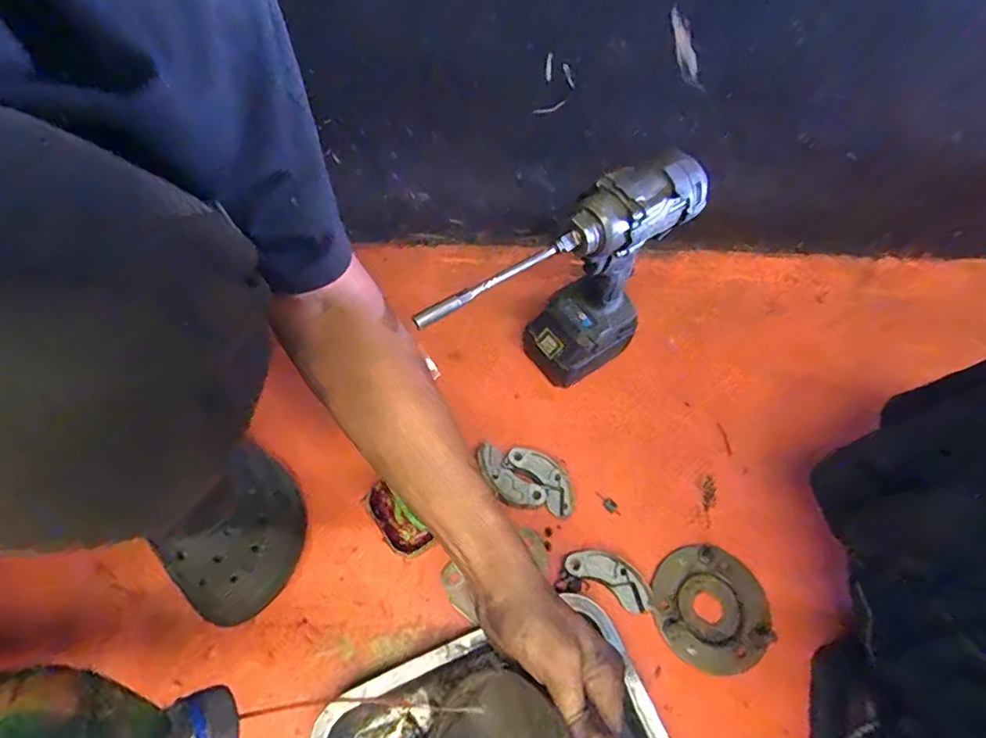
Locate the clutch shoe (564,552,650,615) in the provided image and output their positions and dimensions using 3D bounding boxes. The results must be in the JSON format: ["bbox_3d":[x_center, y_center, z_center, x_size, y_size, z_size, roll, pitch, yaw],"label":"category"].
[{"bbox_3d":[0.110,0.198,0.505,0.082,0.019,0.034,26,61,10],"label":"clutch shoe"}]

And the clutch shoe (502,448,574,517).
[{"bbox_3d":[0.052,0.114,0.554,0.082,0.028,0.039,39,64,17],"label":"clutch shoe"}]

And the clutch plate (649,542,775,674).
[{"bbox_3d":[0.204,0.221,0.497,0.105,0.011,0.105,2,60,-3],"label":"clutch plate"}]

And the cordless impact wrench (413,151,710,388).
[{"bbox_3d":[0.054,-0.060,0.517,0.248,0.250,0.074,-25,65,-17],"label":"cordless impact wrench"}]

